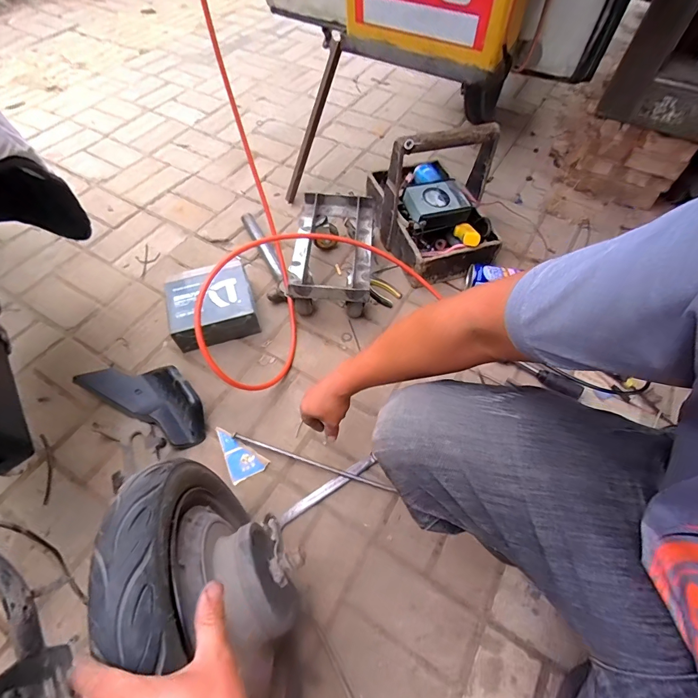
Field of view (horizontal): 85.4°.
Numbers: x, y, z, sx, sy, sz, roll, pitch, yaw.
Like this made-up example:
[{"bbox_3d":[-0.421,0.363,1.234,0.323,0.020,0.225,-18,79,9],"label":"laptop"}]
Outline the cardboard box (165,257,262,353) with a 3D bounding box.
[{"bbox_3d":[-0.309,-0.099,0.859,0.183,0.087,0.182,-13,59,-9],"label":"cardboard box"}]

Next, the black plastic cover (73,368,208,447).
[{"bbox_3d":[-0.398,0.086,0.756,0.284,0.062,0.115,25,61,14],"label":"black plastic cover"}]

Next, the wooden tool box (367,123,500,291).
[{"bbox_3d":[0.208,-0.378,0.904,0.244,0.278,0.340,-15,59,-10],"label":"wooden tool box"}]

